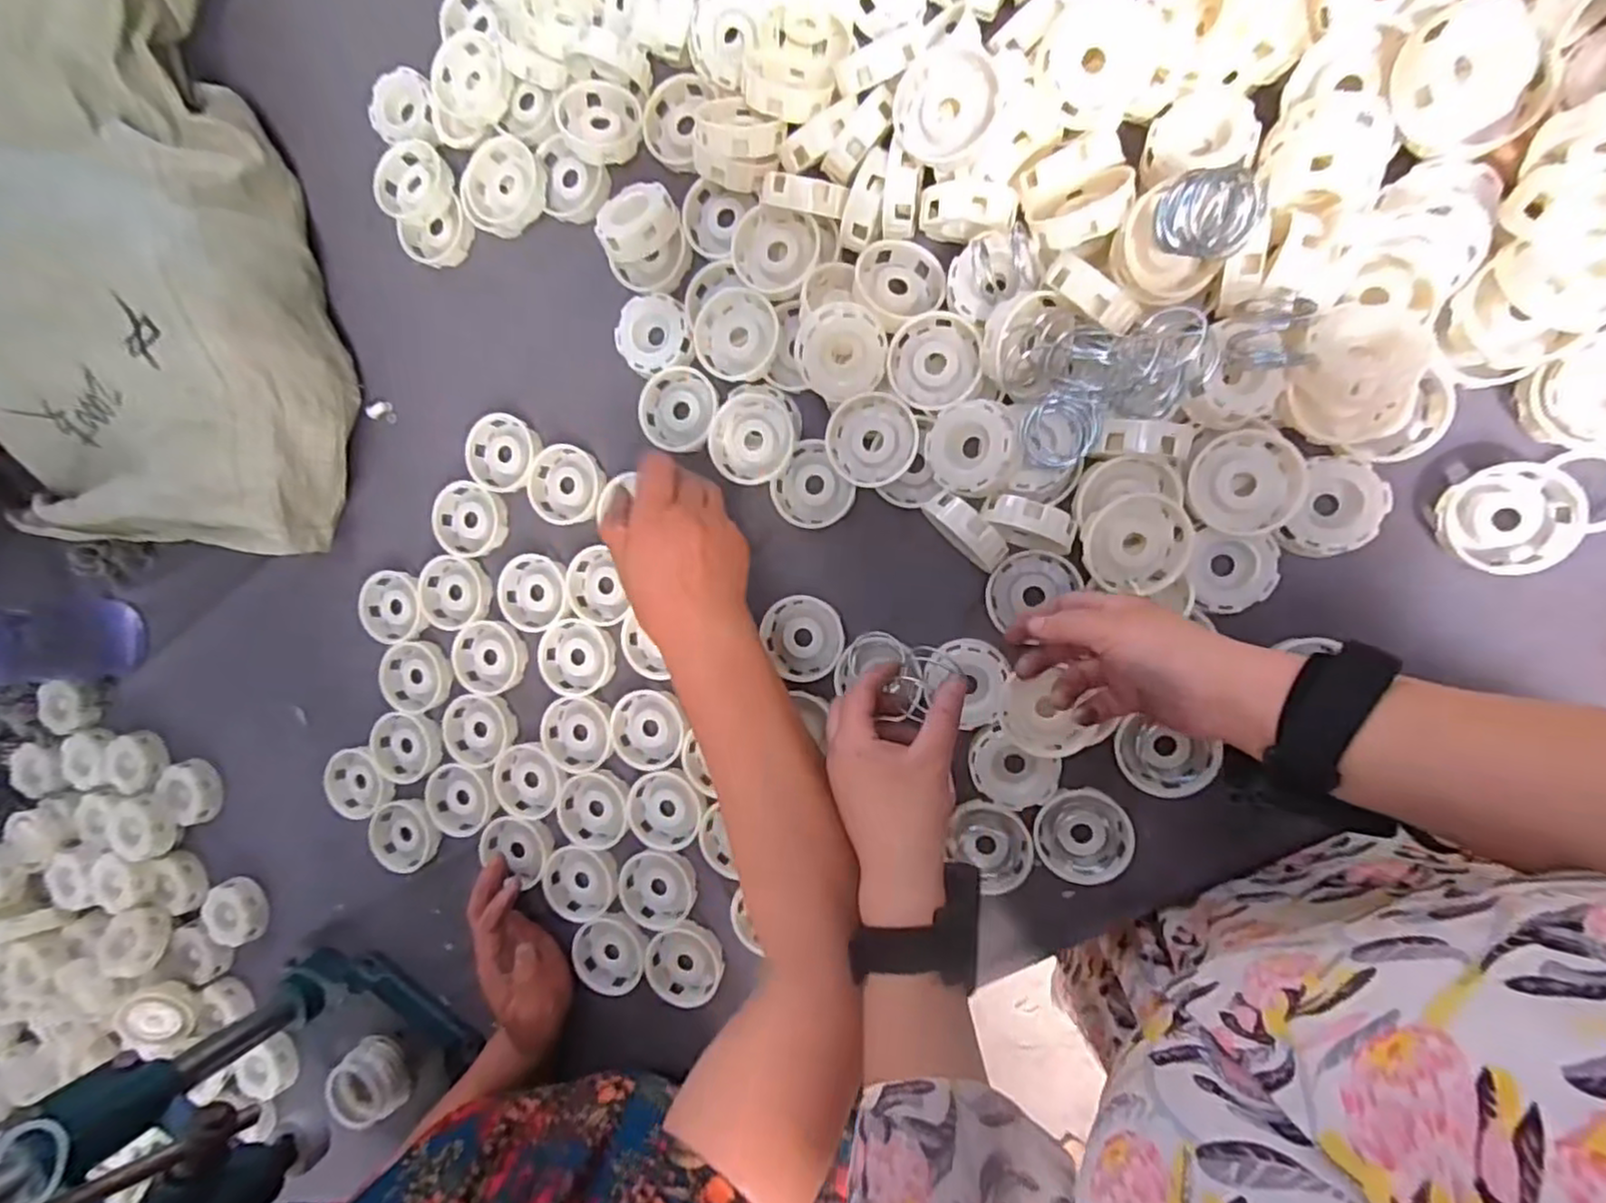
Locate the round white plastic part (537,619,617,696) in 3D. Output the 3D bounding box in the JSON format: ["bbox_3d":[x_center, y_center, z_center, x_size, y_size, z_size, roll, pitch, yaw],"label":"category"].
[{"bbox_3d":[-0.184,0.046,0.559,0.059,0.021,0.060,1,97,7],"label":"round white plastic part"}]

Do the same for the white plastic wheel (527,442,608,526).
[{"bbox_3d":[-0.189,-0.093,0.557,0.061,0.022,0.061,1,97,7],"label":"white plastic wheel"}]

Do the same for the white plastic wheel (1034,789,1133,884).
[{"bbox_3d":[0.190,0.160,0.467,0.059,0.019,0.057,-1,97,7],"label":"white plastic wheel"}]

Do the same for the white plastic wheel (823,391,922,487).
[{"bbox_3d":[0.048,-0.110,0.472,0.059,0.015,0.061,4,103,20],"label":"white plastic wheel"}]

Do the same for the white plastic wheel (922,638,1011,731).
[{"bbox_3d":[0.113,0.054,0.474,0.056,0.010,0.054,1,97,7],"label":"white plastic wheel"}]

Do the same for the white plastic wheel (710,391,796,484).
[{"bbox_3d":[-0.037,-0.118,0.502,0.058,0.024,0.063,1,97,7],"label":"white plastic wheel"}]

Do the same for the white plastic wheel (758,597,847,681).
[{"bbox_3d":[0.001,0.027,0.511,0.059,0.019,0.063,1,97,7],"label":"white plastic wheel"}]

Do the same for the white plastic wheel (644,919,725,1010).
[{"bbox_3d":[-0.096,0.292,0.555,0.061,0.014,0.058,1,97,7],"label":"white plastic wheel"}]

